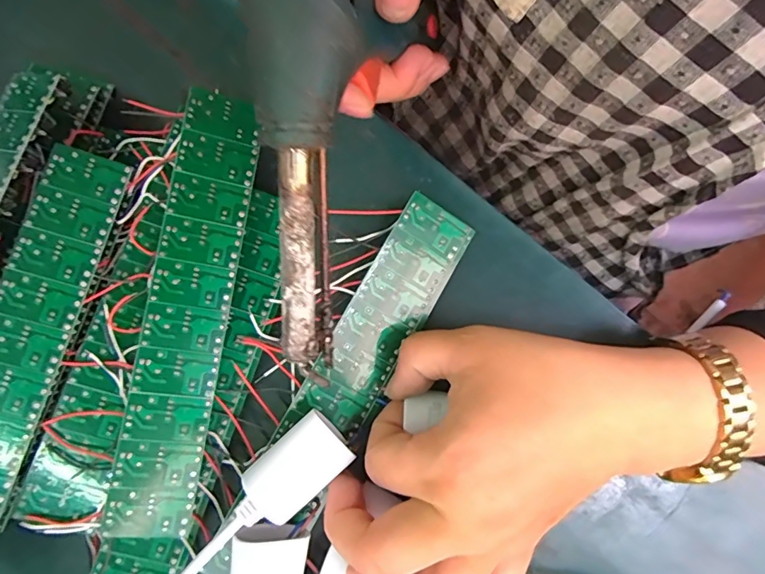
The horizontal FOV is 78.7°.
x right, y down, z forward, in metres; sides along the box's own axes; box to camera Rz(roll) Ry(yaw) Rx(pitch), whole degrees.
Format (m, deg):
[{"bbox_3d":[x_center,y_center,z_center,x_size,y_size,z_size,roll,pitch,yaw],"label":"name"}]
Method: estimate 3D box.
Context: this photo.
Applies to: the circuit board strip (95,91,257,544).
[{"bbox_3d":[-0.091,0.009,0.215,0.037,0.008,0.196,10,84,-20],"label":"circuit board strip"}]

